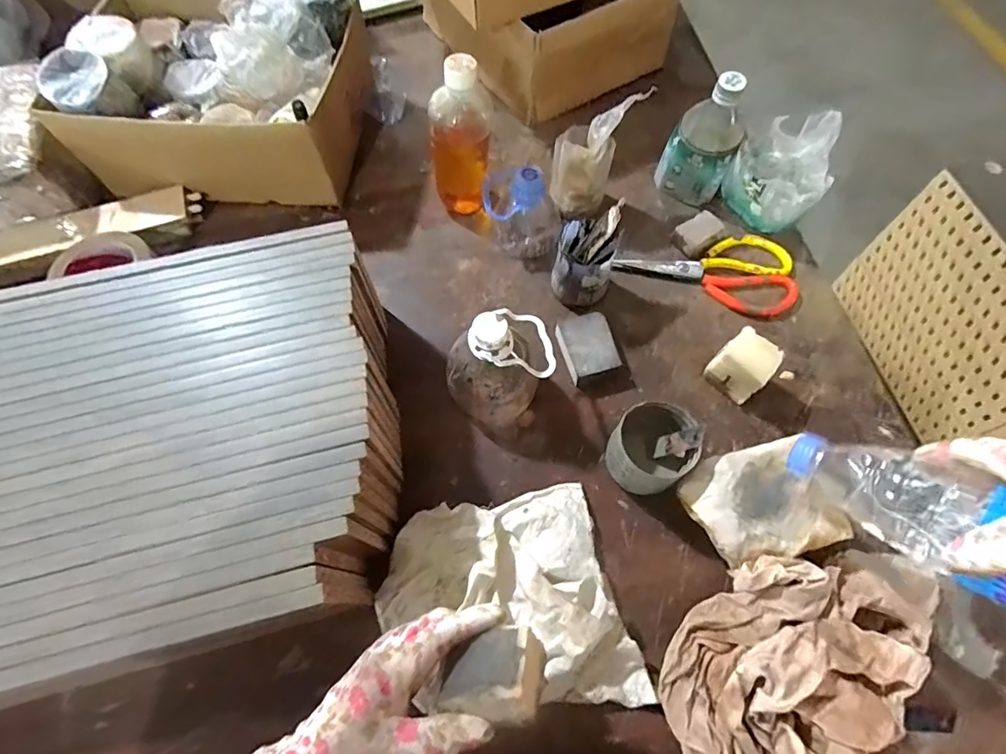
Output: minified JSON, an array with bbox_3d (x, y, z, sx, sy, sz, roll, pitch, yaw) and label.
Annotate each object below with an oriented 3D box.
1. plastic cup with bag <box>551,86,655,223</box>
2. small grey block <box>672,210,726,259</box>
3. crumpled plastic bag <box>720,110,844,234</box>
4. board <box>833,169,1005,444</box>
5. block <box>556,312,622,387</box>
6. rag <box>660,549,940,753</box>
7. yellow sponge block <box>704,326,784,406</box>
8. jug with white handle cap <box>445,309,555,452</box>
[{"bbox_3d":[0.105,-0.266,0.590,0.072,0.114,0.111,32,69,15],"label":"plastic cup with bag"},{"bbox_3d":[0.234,-0.171,0.593,0.053,0.019,0.042,-37,70,-15],"label":"small grey block"},{"bbox_3d":[0.324,-0.240,0.580,0.108,0.091,0.095,32,69,15],"label":"crumpled plastic bag"},{"bbox_3d":[0.995,-0.126,1.140,0.019,0.421,0.496,-13,67,-4],"label":"board"},{"bbox_3d":[0.092,-0.032,0.536,0.051,0.026,0.067,-17,66,-7],"label":"block"},{"bbox_3d":[0.241,0.226,0.397,0.294,0.060,0.161,-37,70,-15],"label":"rag"},{"bbox_3d":[0.243,-0.012,0.505,0.045,0.053,0.057,-37,70,-15],"label":"yellow sponge block"},{"bbox_3d":[-0.003,-0.014,0.479,0.093,0.118,0.099,35,70,16],"label":"jug with white handle cap"}]

